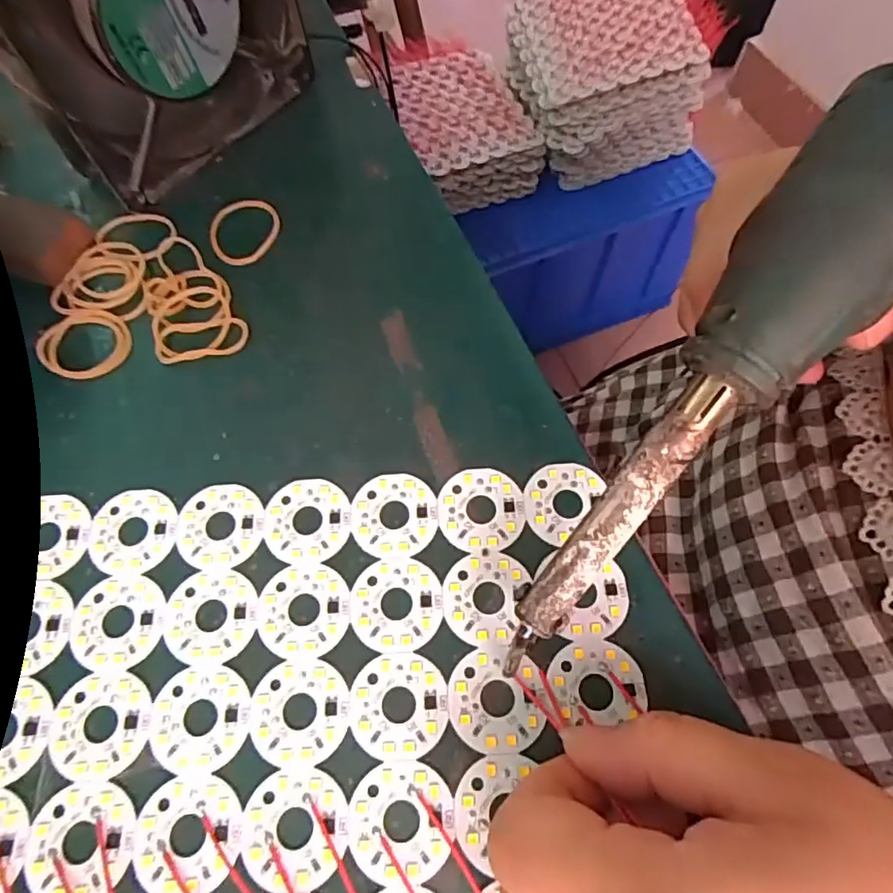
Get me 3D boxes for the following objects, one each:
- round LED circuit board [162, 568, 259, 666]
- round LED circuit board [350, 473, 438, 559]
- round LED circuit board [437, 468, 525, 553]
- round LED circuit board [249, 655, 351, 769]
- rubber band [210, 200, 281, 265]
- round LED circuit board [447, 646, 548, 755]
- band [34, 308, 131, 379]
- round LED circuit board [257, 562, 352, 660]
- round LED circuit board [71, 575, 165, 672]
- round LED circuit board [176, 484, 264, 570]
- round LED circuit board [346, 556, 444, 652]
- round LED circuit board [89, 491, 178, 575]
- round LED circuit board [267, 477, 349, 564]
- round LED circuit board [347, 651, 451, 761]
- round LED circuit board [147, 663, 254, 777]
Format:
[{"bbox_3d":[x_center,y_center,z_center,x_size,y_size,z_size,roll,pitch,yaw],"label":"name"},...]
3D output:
[{"bbox_3d":[-0.078,0.055,0.192,0.031,0.004,0.030,0,65,1],"label":"round LED circuit board"},{"bbox_3d":[-0.019,0.024,0.206,0.030,0.004,0.030,0,65,1],"label":"round LED circuit board"},{"bbox_3d":[0.012,0.022,0.206,0.030,0.004,0.030,0,65,1],"label":"round LED circuit board"},{"bbox_3d":[-0.046,0.082,0.180,0.030,0.004,0.031,0,65,1],"label":"round LED circuit board"},{"bbox_3d":[-0.090,-0.097,0.262,0.030,0.004,0.036,-7,65,-2],"label":"rubber band"},{"bbox_3d":[0.015,0.078,0.181,0.030,0.004,0.029,0,65,1],"label":"round LED circuit board"},{"bbox_3d":[-0.148,-0.042,0.238,0.036,0.004,0.033,0,65,1],"label":"band"},{"bbox_3d":[-0.047,0.054,0.193,0.030,0.004,0.030,0,65,1],"label":"round LED circuit board"},{"bbox_3d":[-0.109,0.057,0.192,0.030,0.004,0.030,0,65,1],"label":"round LED circuit board"},{"bbox_3d":[-0.080,0.027,0.205,0.030,0.004,0.030,0,65,1],"label":"round LED circuit board"},{"bbox_3d":[-0.017,0.052,0.193,0.030,0.004,0.030,0,65,1],"label":"round LED circuit board"},{"bbox_3d":[-0.110,0.029,0.205,0.030,0.004,0.030,0,65,1],"label":"round LED circuit board"},{"bbox_3d":[-0.049,0.025,0.205,0.030,0.004,0.030,0,65,1],"label":"round LED circuit board"},{"bbox_3d":[-0.015,0.080,0.180,0.030,0.004,0.030,0,65,1],"label":"round LED circuit board"},{"bbox_3d":[-0.076,0.084,0.179,0.031,0.004,0.030,0,65,1],"label":"round LED circuit board"}]

